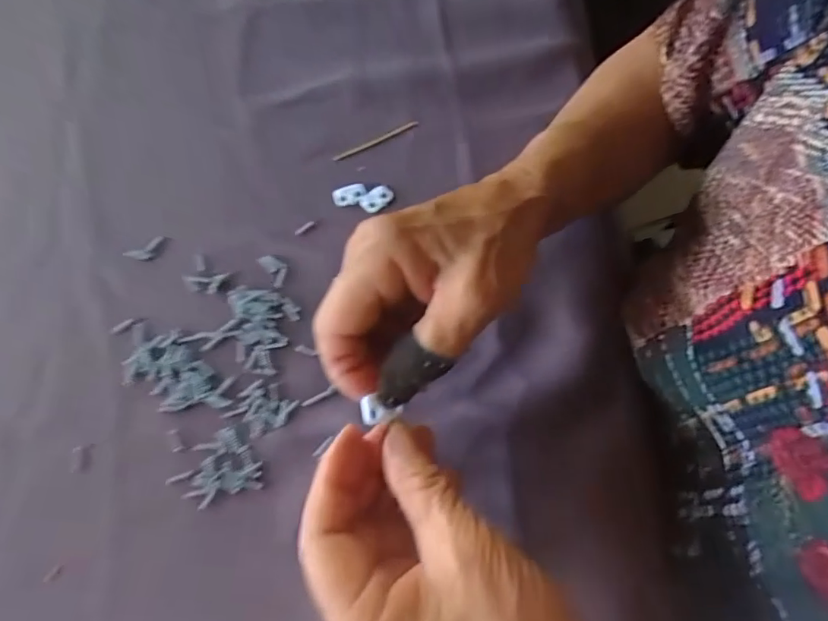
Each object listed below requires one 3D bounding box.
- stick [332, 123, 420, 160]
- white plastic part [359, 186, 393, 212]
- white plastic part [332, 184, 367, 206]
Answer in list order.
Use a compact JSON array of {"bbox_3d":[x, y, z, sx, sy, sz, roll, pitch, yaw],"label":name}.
[{"bbox_3d":[-0.025,-0.111,0.339,0.060,0.004,0.004,-25,69,-10],"label":"stick"},{"bbox_3d":[-0.023,-0.070,0.323,0.021,0.004,0.014,-36,72,-14],"label":"white plastic part"},{"bbox_3d":[-0.040,-0.072,0.324,0.021,0.004,0.013,-11,68,-5],"label":"white plastic part"}]

